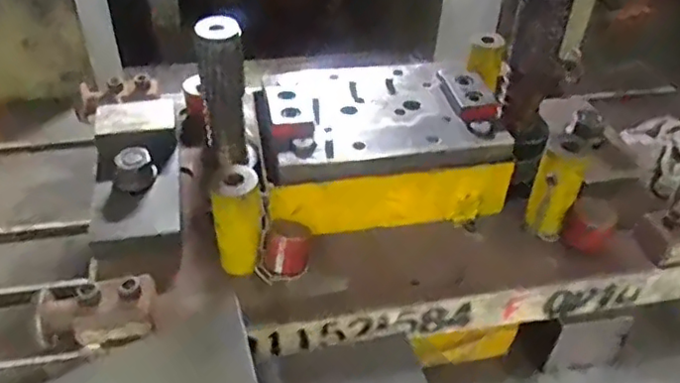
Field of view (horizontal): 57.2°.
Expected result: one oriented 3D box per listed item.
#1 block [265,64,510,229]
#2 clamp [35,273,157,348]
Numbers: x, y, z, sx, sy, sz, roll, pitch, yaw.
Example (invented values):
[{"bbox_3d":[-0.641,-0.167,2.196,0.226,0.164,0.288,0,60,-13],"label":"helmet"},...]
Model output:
[{"bbox_3d":[0.039,-0.054,0.633,0.229,0.090,0.165,-5,41,-8],"label":"block"},{"bbox_3d":[-0.195,0.095,0.496,0.091,0.051,0.041,-6,41,-9],"label":"clamp"}]

